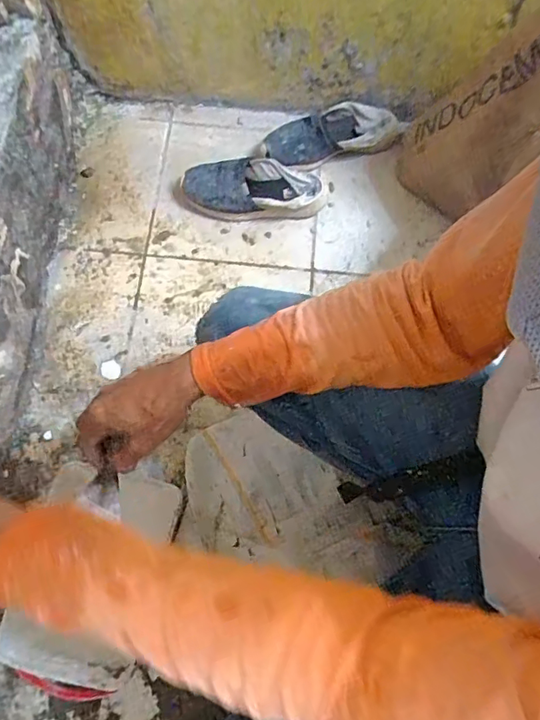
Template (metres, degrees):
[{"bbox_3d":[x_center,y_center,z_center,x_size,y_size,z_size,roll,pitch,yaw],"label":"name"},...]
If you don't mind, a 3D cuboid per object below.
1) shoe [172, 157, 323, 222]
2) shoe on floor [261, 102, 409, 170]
[{"bbox_3d":[-0.042,-0.307,0.890,0.270,0.063,0.099,-4,72,-3],"label":"shoe"},{"bbox_3d":[0.118,-0.428,0.935,0.267,0.053,0.100,-20,73,-7],"label":"shoe on floor"}]

